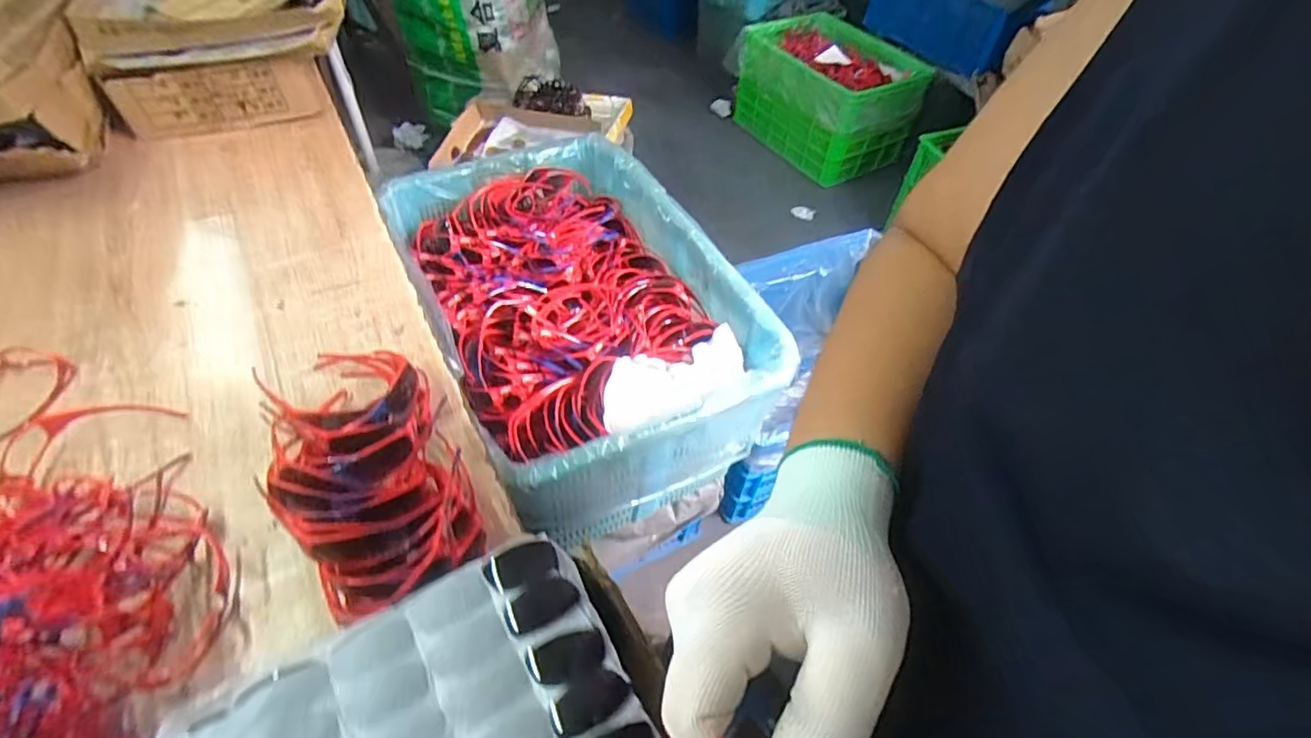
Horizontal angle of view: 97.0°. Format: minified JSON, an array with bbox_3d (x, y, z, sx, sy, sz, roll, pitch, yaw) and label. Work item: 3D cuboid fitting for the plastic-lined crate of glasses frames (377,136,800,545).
[{"bbox_3d":[-0.132,-0.107,0.954,0.451,0.195,0.665,-21,55,-21],"label":"plastic-lined crate of glasses frames"}]

